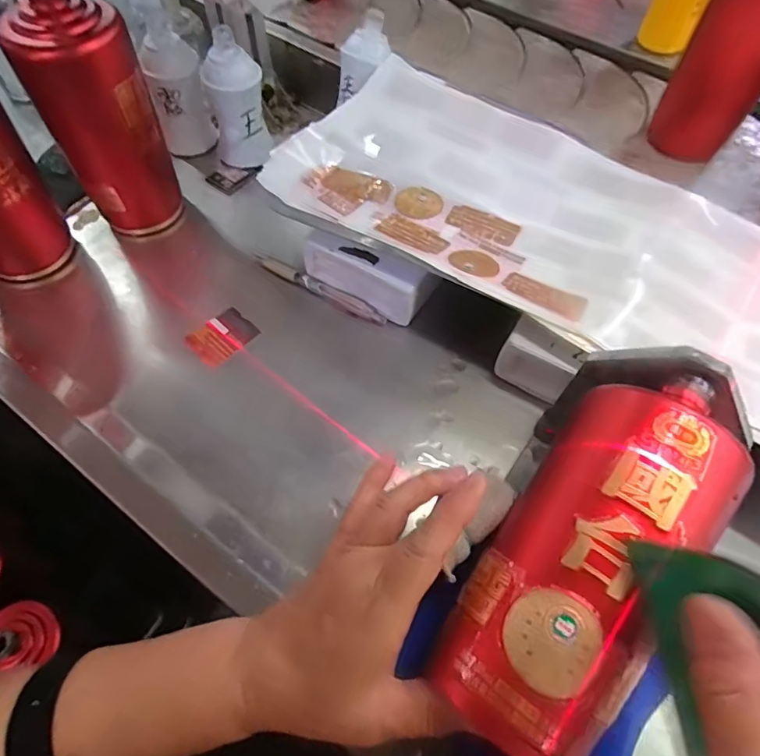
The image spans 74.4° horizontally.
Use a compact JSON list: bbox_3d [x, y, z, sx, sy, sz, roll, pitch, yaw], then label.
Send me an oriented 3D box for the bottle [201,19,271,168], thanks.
[{"bbox_3d":[-0.144,-0.278,0.495,0.055,0.117,0.056,-7,61,-4],"label":"bottle"}]

